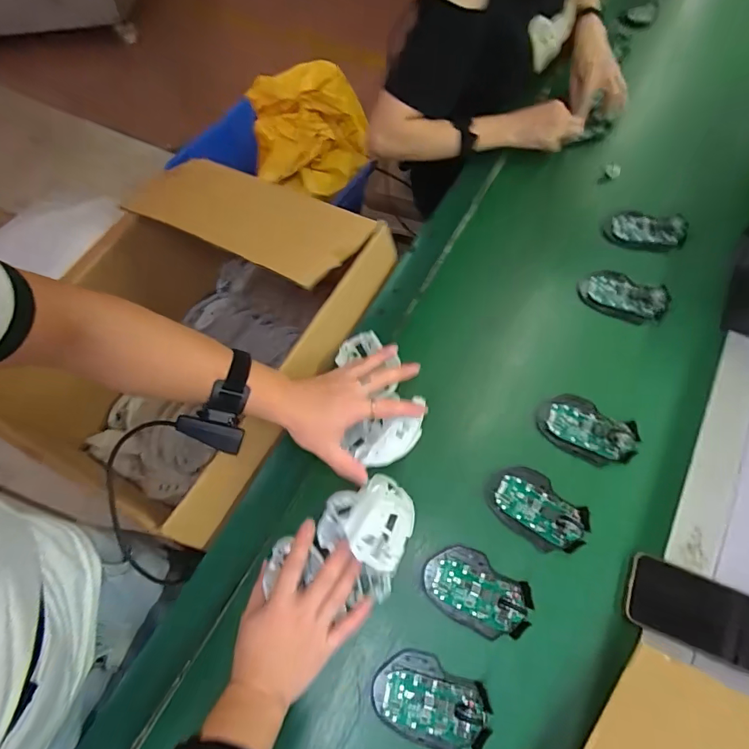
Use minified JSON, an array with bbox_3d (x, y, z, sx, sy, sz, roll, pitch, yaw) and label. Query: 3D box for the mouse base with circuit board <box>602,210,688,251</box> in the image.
[{"bbox_3d":[0.411,-0.218,0.674,0.114,0.024,0.064,15,66,9],"label":"mouse base with circuit board"}]

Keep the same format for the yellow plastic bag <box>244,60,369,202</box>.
[{"bbox_3d":[-0.175,-0.716,1.305,0.350,0.264,0.272,-14,65,-5],"label":"yellow plastic bag"}]

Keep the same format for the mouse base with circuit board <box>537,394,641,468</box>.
[{"bbox_3d":[0.263,0.066,0.547,0.112,0.022,0.071,33,70,16],"label":"mouse base with circuit board"}]

